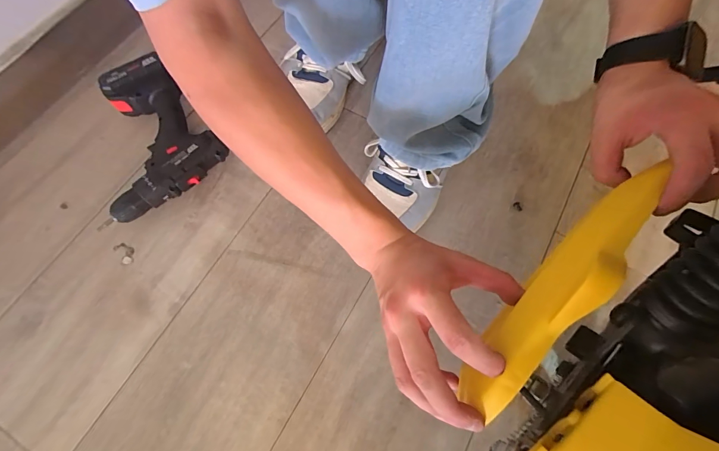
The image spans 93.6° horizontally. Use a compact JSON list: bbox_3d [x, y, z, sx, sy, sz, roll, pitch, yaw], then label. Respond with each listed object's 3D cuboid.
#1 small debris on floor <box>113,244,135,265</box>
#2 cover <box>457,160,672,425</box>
[{"bbox_3d":[-0.334,0.040,0.480,0.020,0.006,0.036,-36,74,-13],"label":"small debris on floor"},{"bbox_3d":[0.151,0.038,0.242,0.030,0.059,0.222,40,82,13],"label":"cover"}]

